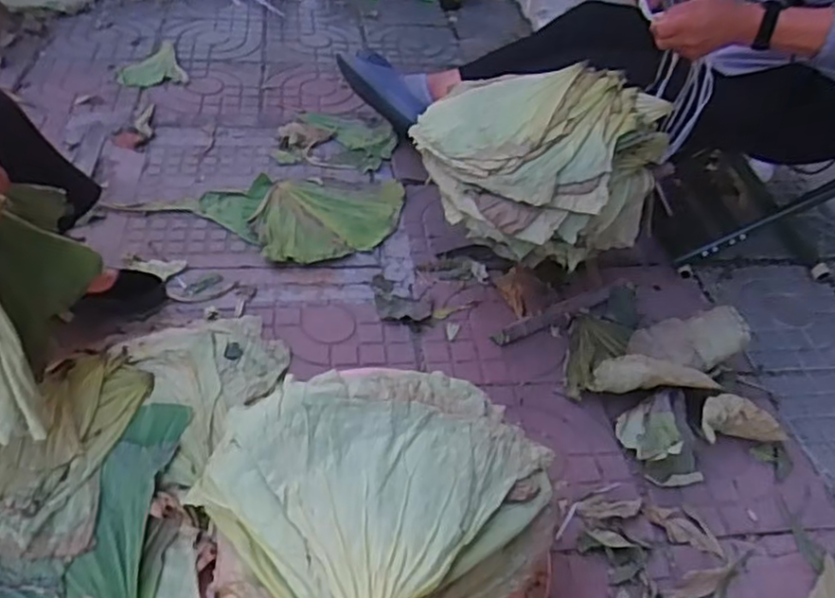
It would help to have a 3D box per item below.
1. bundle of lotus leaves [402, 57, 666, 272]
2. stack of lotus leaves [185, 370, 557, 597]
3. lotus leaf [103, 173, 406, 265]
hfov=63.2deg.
[{"bbox_3d":[0.203,-0.246,1.170,0.364,0.208,0.362,4,43,-3],"label":"bundle of lotus leaves"},{"bbox_3d":[-0.044,0.210,0.804,0.384,0.120,0.355,-24,51,-29],"label":"stack of lotus leaves"},{"bbox_3d":[-0.339,-0.186,1.509,0.601,0.022,0.305,2,43,-3],"label":"lotus leaf"}]

